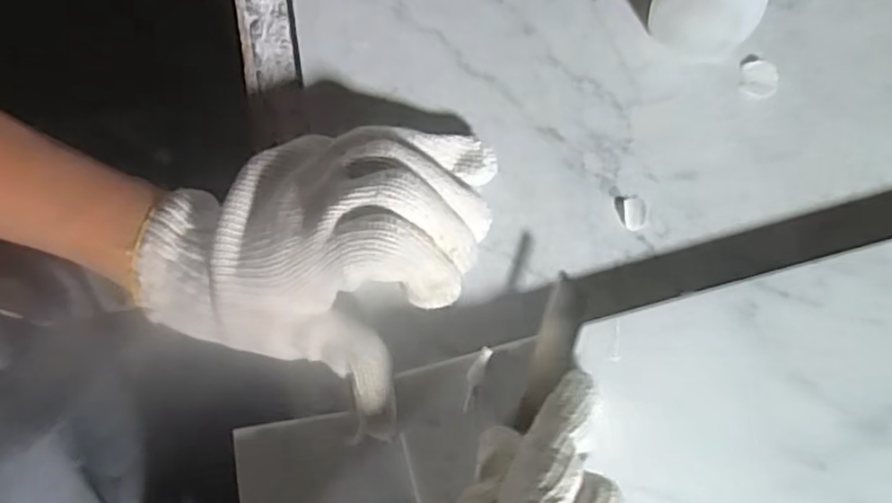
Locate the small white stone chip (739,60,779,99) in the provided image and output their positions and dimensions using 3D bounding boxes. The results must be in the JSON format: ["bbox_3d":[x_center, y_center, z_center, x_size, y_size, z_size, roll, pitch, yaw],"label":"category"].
[{"bbox_3d":[0.151,-0.083,0.324,0.018,0.004,0.017,0,80,-1],"label":"small white stone chip"}]

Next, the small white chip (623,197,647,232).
[{"bbox_3d":[0.089,-0.018,0.313,0.010,0.004,0.016,-3,80,-1],"label":"small white chip"}]

